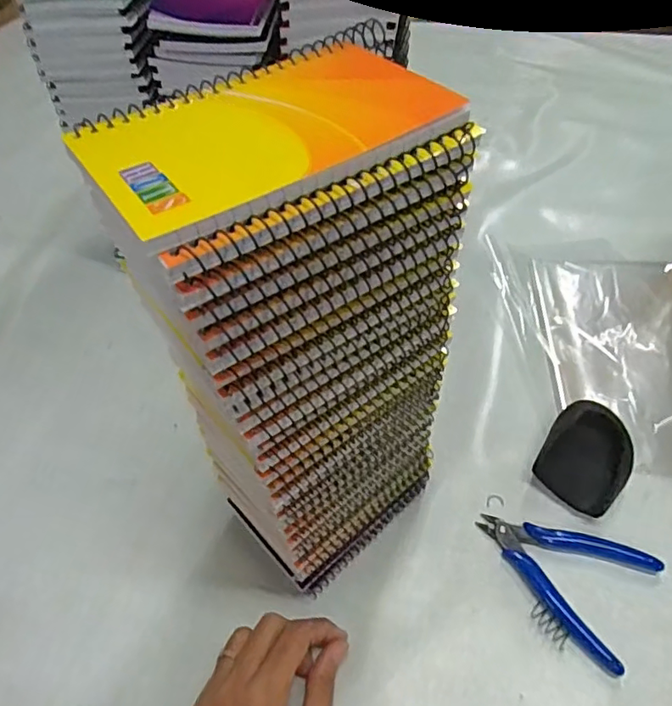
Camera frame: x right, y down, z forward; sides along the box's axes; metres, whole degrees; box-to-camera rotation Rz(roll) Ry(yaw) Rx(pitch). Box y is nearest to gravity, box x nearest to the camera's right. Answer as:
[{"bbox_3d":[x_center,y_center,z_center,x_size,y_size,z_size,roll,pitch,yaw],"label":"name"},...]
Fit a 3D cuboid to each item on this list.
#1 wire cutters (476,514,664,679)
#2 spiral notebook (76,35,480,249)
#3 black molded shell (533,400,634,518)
[{"bbox_3d":[0.160,0.149,0.391,0.114,0.010,0.084,33,59,26],"label":"wire cutters"},{"bbox_3d":[-0.026,-0.087,0.206,0.130,0.009,0.081,-29,55,-20],"label":"spiral notebook"},{"bbox_3d":[0.197,0.085,0.436,0.063,0.033,0.084,28,57,24],"label":"black molded shell"}]

